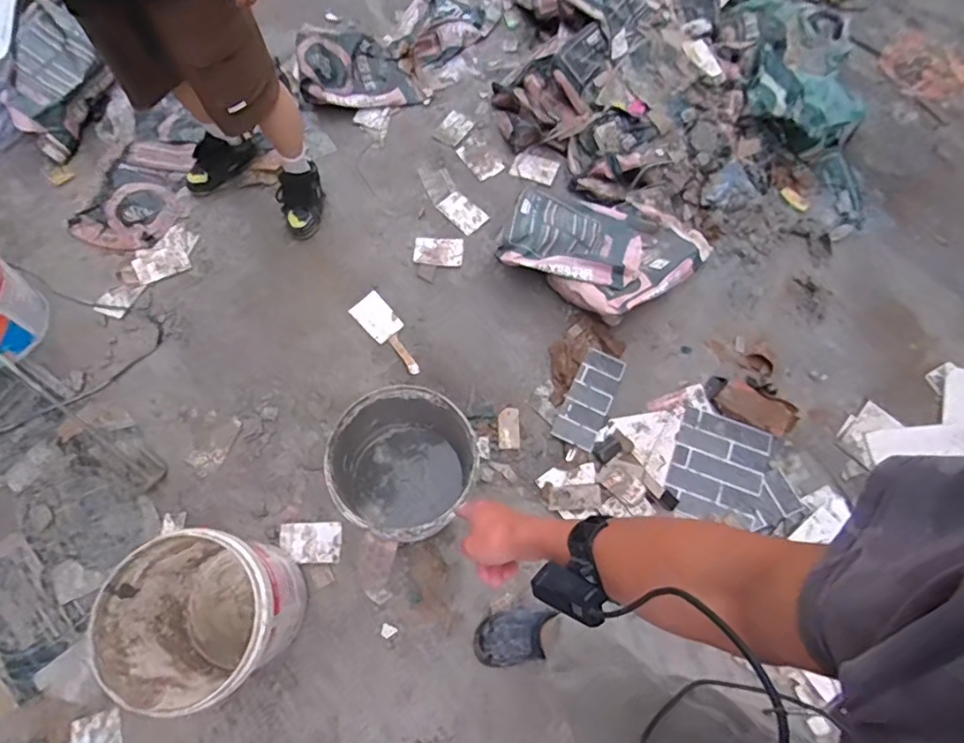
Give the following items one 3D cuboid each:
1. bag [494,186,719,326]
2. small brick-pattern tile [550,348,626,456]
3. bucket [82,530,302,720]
[{"bbox_3d":[0.365,-0.370,1.655,0.572,0.132,0.438,25,70,7],"label":"bag"},{"bbox_3d":[0.299,0.073,1.536,0.115,0.017,0.284,25,69,9],"label":"small brick-pattern tile"},{"bbox_3d":[-0.568,0.515,1.180,0.313,0.327,0.309,1,69,-2],"label":"bucket"}]

